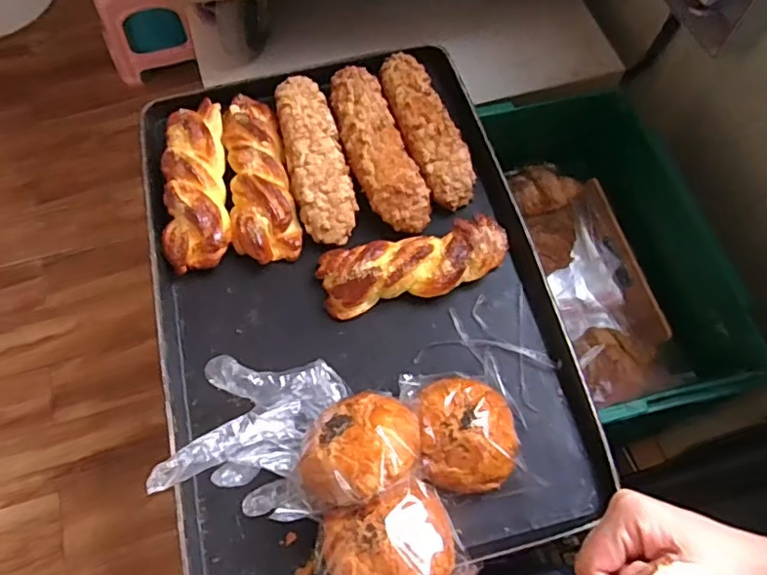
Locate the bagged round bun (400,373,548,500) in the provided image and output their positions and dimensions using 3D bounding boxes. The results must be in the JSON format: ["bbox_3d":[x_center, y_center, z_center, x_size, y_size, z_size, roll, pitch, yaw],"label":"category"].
[{"bbox_3d":[0.078,0.134,0.547,0.102,0.054,0.131,-15,67,-8],"label":"bagged round bun"}]

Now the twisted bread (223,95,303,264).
[{"bbox_3d":[-0.148,-0.129,0.678,0.073,0.046,0.216,-13,66,-7],"label":"twisted bread"}]

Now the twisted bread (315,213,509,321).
[{"bbox_3d":[0.037,-0.025,0.625,0.209,0.049,0.077,-11,66,-6],"label":"twisted bread"}]

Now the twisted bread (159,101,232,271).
[{"bbox_3d":[-0.219,-0.123,0.671,0.073,0.050,0.217,-9,66,-5],"label":"twisted bread"}]

